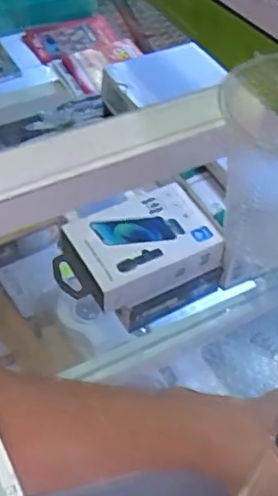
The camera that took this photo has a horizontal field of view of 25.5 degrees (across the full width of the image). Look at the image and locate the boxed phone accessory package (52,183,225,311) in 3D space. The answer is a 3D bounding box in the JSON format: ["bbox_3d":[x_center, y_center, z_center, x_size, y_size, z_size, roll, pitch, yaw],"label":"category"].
[{"bbox_3d":[-0.005,-0.001,0.543,0.135,0.034,0.086,-23,55,-21],"label":"boxed phone accessory package"}]

